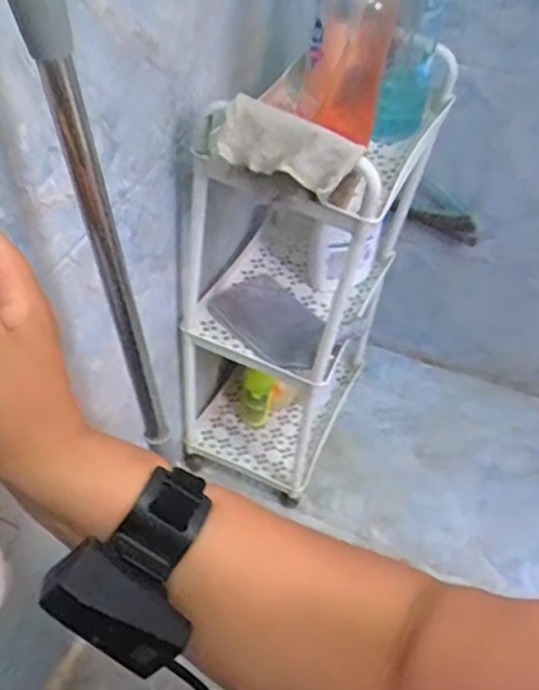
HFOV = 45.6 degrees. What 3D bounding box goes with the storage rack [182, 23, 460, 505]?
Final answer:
[{"bbox_3d":[0.045,-0.112,0.913,0.229,0.622,0.396,19,48,13],"label":"storage rack"}]

